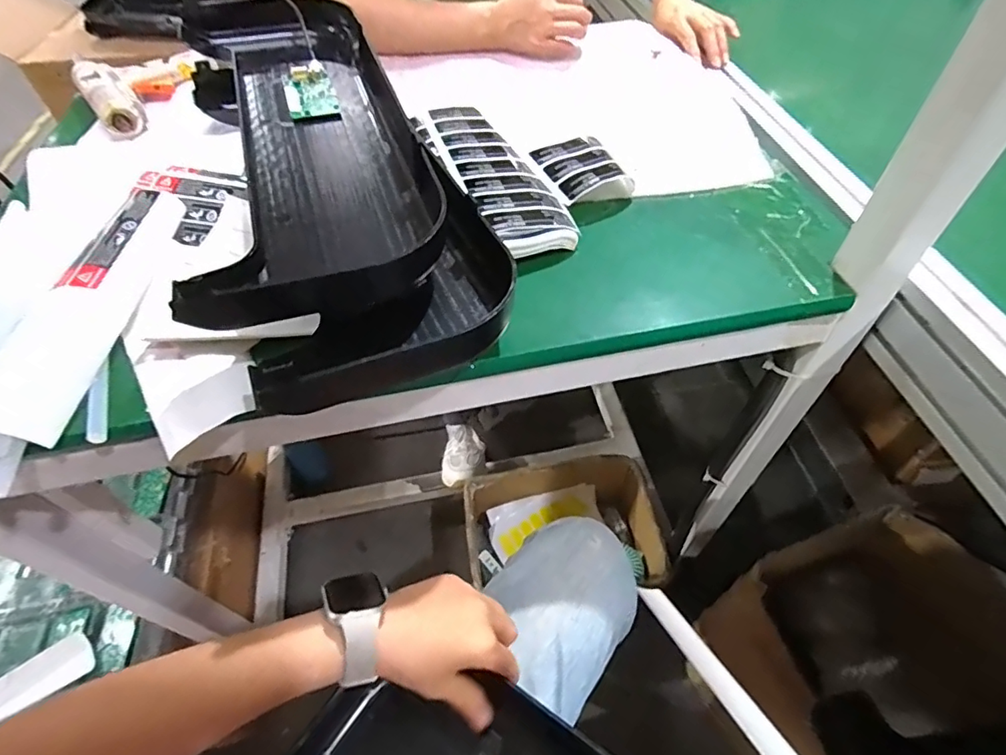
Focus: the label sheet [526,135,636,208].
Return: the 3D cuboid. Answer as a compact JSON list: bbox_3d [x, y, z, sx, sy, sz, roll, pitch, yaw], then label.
[{"bbox_3d":[0.075,-0.200,0.514,0.078,0.029,0.079,-27,55,-18],"label":"label sheet"}]

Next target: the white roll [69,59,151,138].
[{"bbox_3d":[-0.486,-0.346,0.651,0.055,0.037,0.161,-32,57,-21],"label":"white roll"}]

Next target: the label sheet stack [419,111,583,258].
[{"bbox_3d":[-0.009,-0.195,0.507,0.078,0.033,0.227,-19,53,-13],"label":"label sheet stack"}]

